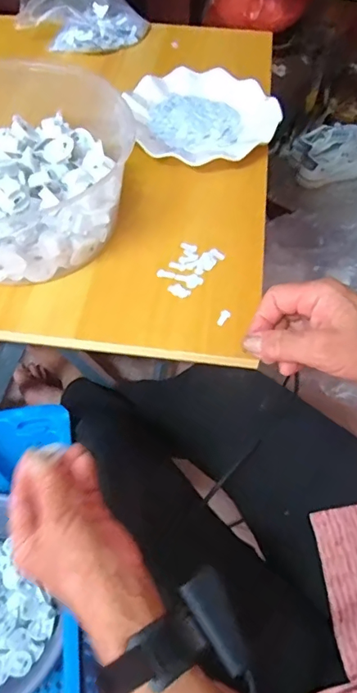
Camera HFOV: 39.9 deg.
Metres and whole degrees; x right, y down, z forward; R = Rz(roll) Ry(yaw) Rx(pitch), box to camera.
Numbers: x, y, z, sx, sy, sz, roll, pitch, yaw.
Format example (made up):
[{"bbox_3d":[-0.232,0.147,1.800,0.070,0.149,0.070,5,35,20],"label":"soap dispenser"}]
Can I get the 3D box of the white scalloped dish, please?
[{"bbox_3d":[0.030,-0.280,0.595,0.169,0.022,0.181,0,56,0],"label":"white scalloped dish"}]

